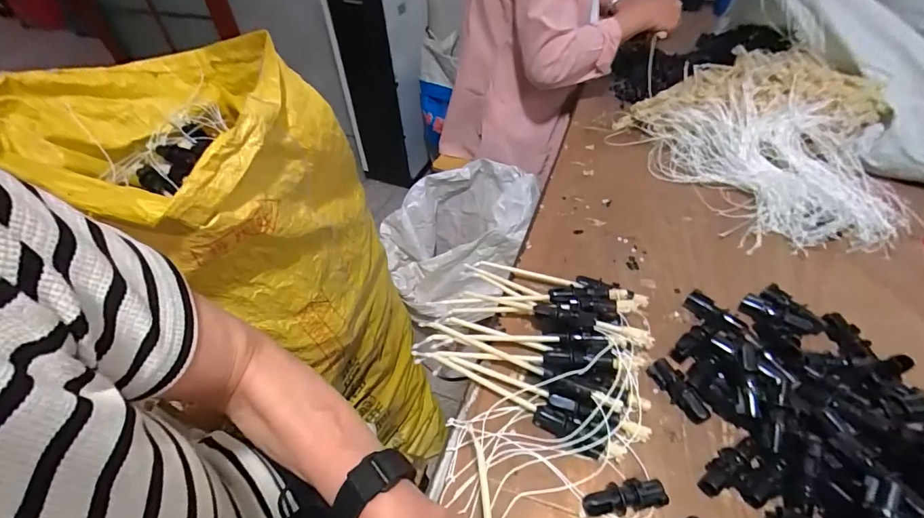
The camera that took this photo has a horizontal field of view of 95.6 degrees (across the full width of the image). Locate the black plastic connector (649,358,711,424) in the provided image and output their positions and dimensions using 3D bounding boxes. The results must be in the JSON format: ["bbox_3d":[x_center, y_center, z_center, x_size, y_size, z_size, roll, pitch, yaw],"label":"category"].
[{"bbox_3d":[0.216,0.129,0.415,0.021,0.023,0.064,-20,49,-15],"label":"black plastic connector"}]

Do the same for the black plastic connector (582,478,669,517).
[{"bbox_3d":[0.137,0.202,0.354,0.069,0.019,0.020,-6,47,-2],"label":"black plastic connector"}]

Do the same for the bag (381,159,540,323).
[{"bbox_3d":[-0.017,-0.047,0.946,0.276,0.254,0.277,33,57,29],"label":"bag"}]

